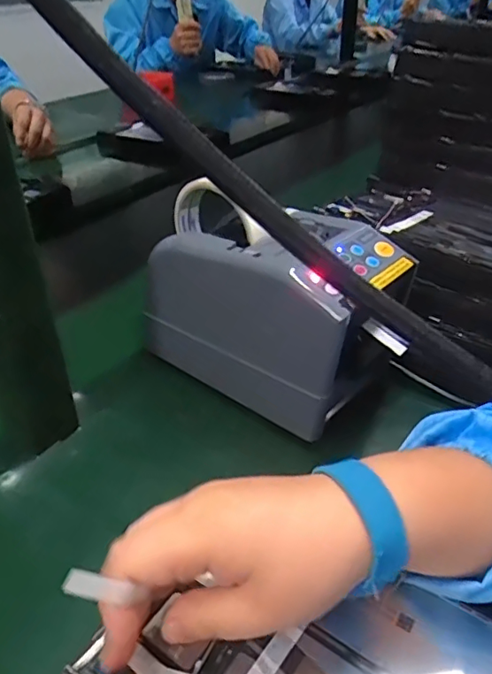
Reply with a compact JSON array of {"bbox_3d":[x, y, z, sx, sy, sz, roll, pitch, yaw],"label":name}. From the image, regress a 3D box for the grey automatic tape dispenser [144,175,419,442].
[{"bbox_3d":[0.026,-0.025,0.422,0.199,0.120,0.108,26,43,33],"label":"grey automatic tape dispenser"}]

